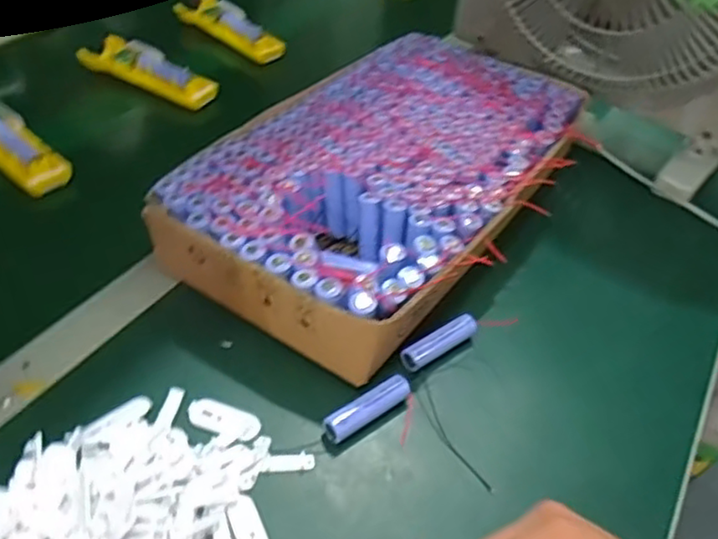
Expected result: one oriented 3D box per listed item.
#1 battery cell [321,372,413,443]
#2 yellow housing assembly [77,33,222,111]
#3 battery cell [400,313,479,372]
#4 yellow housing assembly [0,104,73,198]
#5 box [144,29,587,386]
[{"bbox_3d":[0.007,0.096,0.460,0.065,0.020,0.018,-22,51,-28],"label":"battery cell"},{"bbox_3d":[-0.237,-0.231,0.764,0.169,0.035,0.048,22,45,15],"label":"yellow housing assembly"},{"bbox_3d":[0.063,0.056,0.514,0.067,0.018,0.019,-24,52,-29],"label":"battery cell"},{"bbox_3d":[-0.344,-0.125,0.646,0.158,0.027,0.054,33,49,24],"label":"yellow housing assembly"},{"bbox_3d":[0.031,-0.088,0.614,0.226,0.073,0.398,27,47,20],"label":"box"}]

